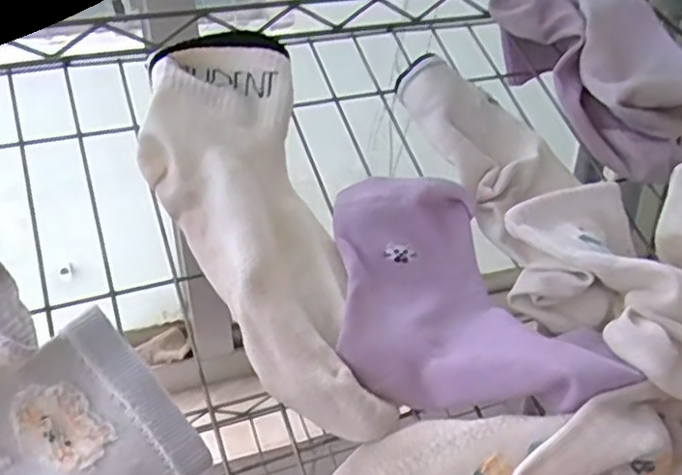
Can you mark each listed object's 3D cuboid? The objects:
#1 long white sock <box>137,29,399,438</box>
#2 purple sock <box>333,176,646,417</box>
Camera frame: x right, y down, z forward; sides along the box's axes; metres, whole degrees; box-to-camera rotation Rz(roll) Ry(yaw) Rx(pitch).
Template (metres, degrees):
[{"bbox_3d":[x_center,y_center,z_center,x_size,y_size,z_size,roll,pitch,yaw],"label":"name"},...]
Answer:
[{"bbox_3d":[-0.044,-0.008,0.328,0.082,0.036,0.230,-13,68,-23],"label":"long white sock"},{"bbox_3d":[0.064,0.024,0.329,0.137,0.029,0.122,6,54,4],"label":"purple sock"}]

